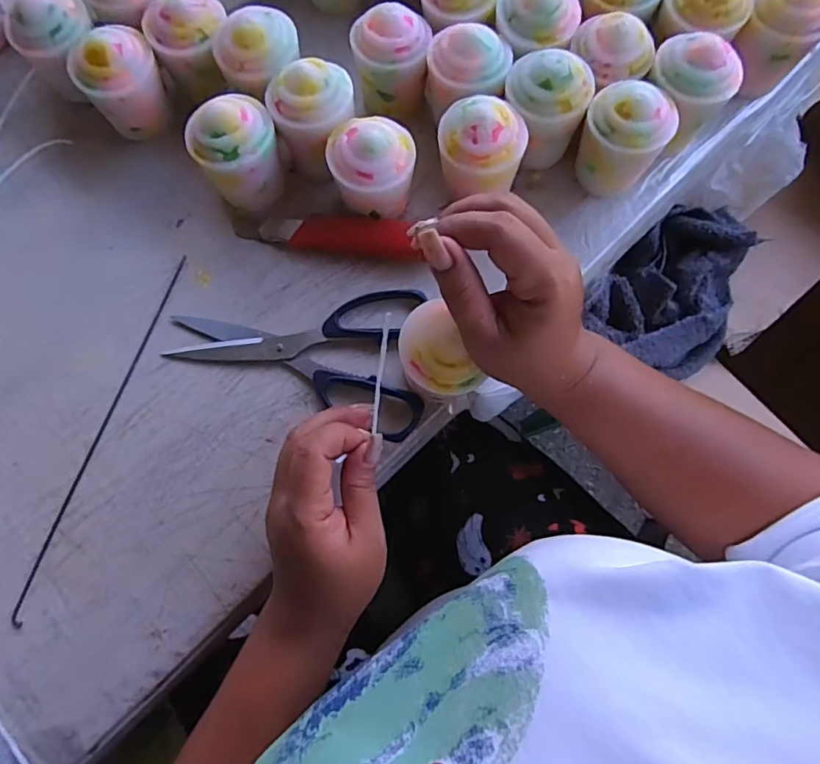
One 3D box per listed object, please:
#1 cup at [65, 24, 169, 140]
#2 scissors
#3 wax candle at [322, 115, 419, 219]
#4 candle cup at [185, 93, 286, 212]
[{"bbox_3d":[-0.207,-0.218,0.393,0.054,0.070,0.057,0,76,0],"label":"cup"},{"bbox_3d":[-0.077,-0.017,0.368,0.169,0.013,0.104,2,76,0],"label":"scissors"},{"bbox_3d":[-0.025,-0.143,0.371,0.055,0.066,0.057,-13,77,-3],"label":"wax candle"},{"bbox_3d":[-0.115,-0.153,0.373,0.054,0.072,0.049,-26,78,-6],"label":"candle cup"}]

